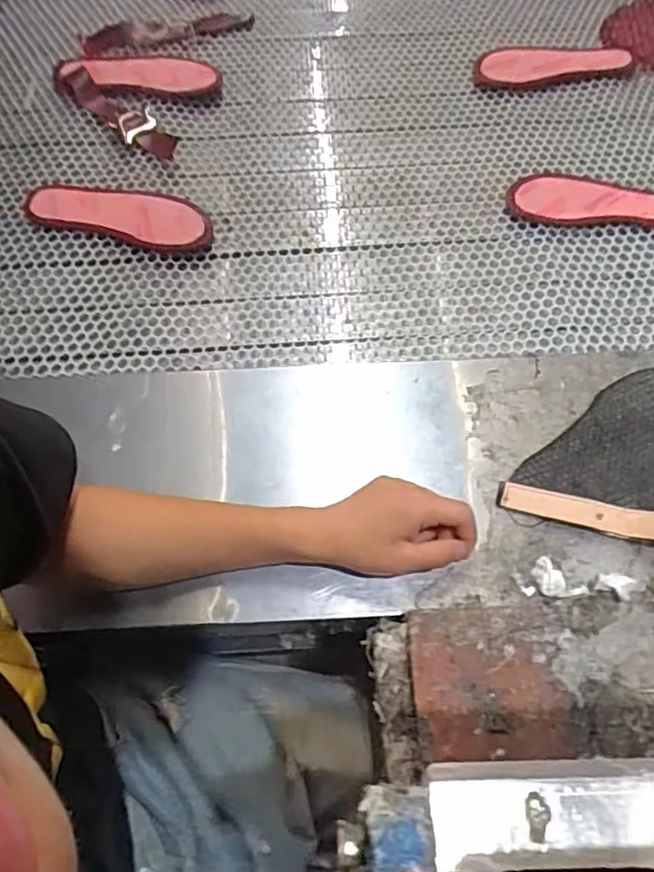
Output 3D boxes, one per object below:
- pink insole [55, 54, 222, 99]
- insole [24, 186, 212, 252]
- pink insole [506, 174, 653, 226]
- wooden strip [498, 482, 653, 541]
[{"bbox_3d":[-0.255,-0.497,0.835,0.219,0.016,0.088,5,63,1],"label":"pink insole"},{"bbox_3d":[-0.247,-0.268,0.736,0.231,0.010,0.081,15,65,7],"label":"insole"},{"bbox_3d":[0.334,-0.284,0.744,0.223,0.013,0.084,2,64,0],"label":"pink insole"},{"bbox_3d":[0.259,0.069,0.516,0.219,0.035,0.026,5,59,33],"label":"wooden strip"}]

